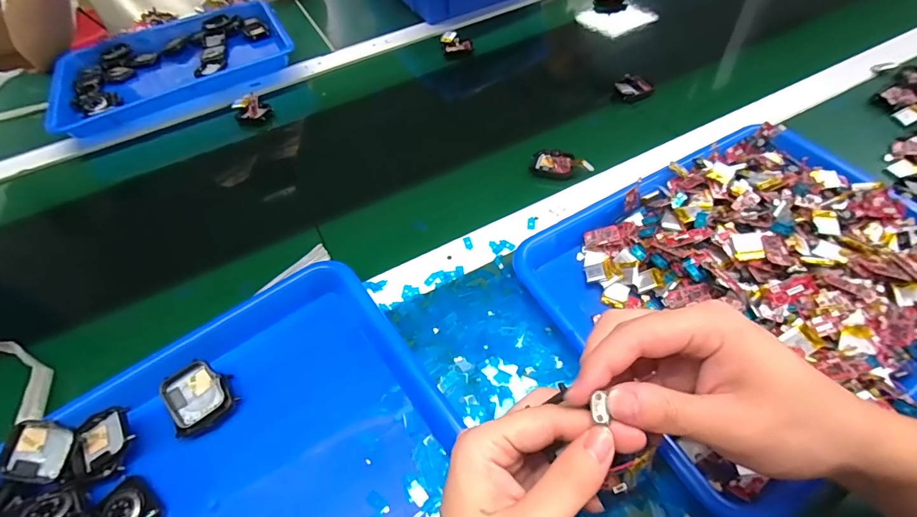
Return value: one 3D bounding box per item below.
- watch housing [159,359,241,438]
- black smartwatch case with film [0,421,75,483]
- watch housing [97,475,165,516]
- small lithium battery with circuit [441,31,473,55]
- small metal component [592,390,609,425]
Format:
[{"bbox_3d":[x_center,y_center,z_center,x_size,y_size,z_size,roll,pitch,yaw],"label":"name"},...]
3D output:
[{"bbox_3d":[-0.203,0.107,0.335,0.044,0.013,0.051,-35,70,-20],"label":"watch housing"},{"bbox_3d":[-0.302,0.138,0.307,0.041,0.009,0.039,8,68,-12],"label":"black smartwatch case with film"},{"bbox_3d":[-0.229,0.174,0.295,0.035,0.009,0.043,-28,58,-38],"label":"watch housing"},{"bbox_3d":[-0.002,-0.329,0.655,0.049,0.023,0.026,3,50,3],"label":"small lithium battery with circuit"},{"bbox_3d":[0.068,0.072,0.203,0.007,0.004,0.012,-17,65,17],"label":"small metal component"}]

